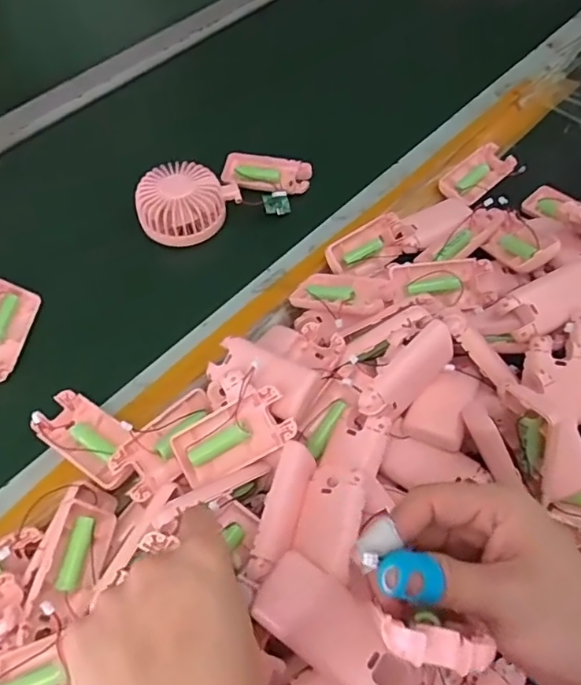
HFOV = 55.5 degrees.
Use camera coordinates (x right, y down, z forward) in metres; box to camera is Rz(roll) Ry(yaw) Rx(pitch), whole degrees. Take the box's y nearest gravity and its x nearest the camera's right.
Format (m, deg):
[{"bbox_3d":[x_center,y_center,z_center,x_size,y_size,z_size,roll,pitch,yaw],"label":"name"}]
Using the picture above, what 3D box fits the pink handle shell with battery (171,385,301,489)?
[{"bbox_3d":[-0.040,0.071,0.411,0.093,0.028,0.043,-29,59,15],"label":"pink handle shell with battery"}]

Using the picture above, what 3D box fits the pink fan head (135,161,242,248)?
[{"bbox_3d":[-0.104,-0.145,0.566,0.103,0.036,0.080,-19,61,-11],"label":"pink fan head"}]

